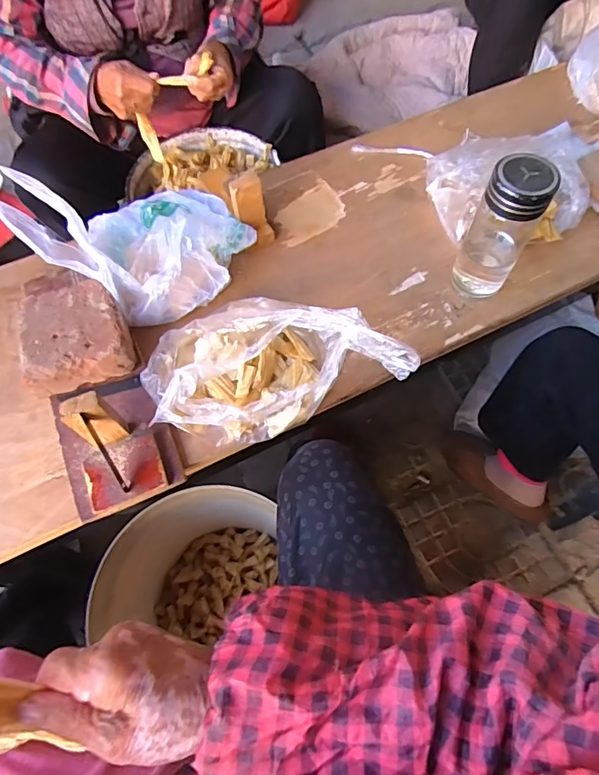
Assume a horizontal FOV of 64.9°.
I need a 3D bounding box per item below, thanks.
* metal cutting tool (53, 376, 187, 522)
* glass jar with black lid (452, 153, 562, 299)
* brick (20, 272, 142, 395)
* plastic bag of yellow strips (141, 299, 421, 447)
[{"bbox_3d":[-0.208,0.046,0.498,0.117,0.104,0.151,-25,67,-9],"label":"metal cutting tool"},{"bbox_3d":[0.238,-0.184,0.562,0.066,0.177,0.059,28,69,14],"label":"glass jar with black lid"},{"bbox_3d":[-0.269,-0.067,0.570,0.118,0.062,0.138,-21,66,-7],"label":"brick"},{"bbox_3d":[-0.041,-0.039,0.537,0.278,0.119,0.169,-14,66,-4],"label":"plastic bag of yellow strips"}]

